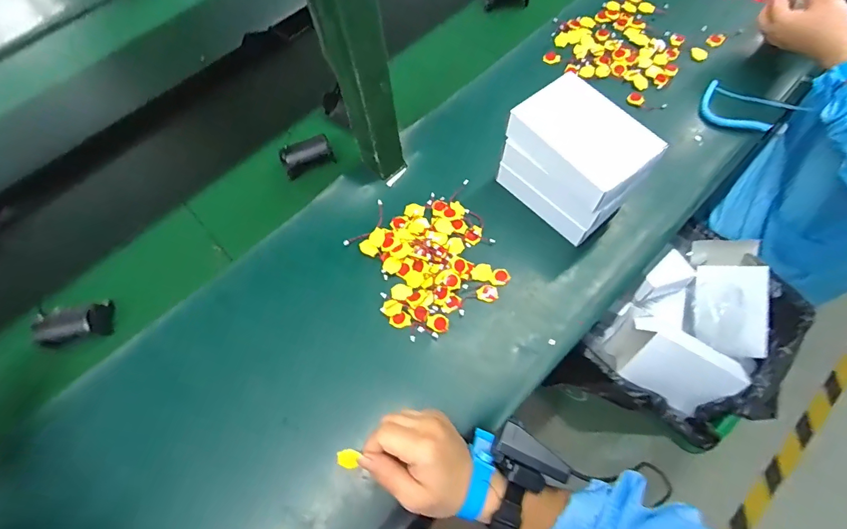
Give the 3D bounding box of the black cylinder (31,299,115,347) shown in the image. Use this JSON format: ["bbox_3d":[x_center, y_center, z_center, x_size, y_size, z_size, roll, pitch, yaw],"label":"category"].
[{"bbox_3d":[-0.412,0.071,0.496,0.077,0.040,0.039,-15,67,-4],"label":"black cylinder"}]

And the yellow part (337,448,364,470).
[{"bbox_3d":[-0.070,0.179,0.386,0.021,0.010,0.017,12,67,7],"label":"yellow part"}]

